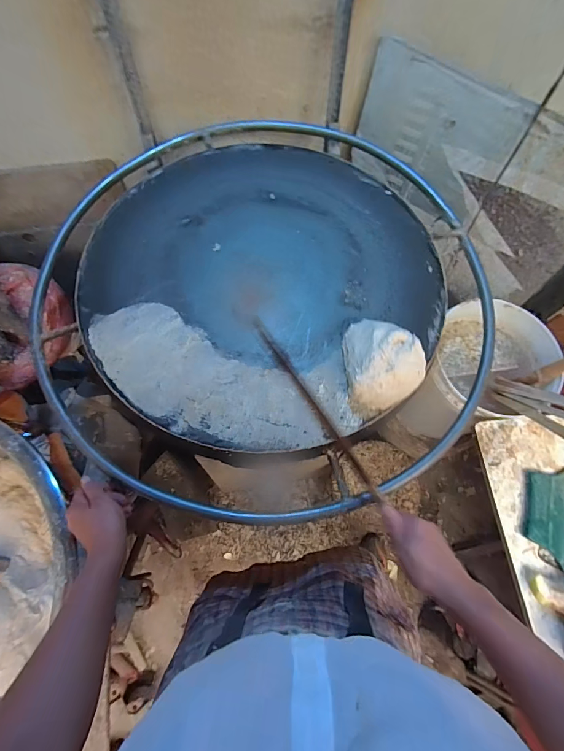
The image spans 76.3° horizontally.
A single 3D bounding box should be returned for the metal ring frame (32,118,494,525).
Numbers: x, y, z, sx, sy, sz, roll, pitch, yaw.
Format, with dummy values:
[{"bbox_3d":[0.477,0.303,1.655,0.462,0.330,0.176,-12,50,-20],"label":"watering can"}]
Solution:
[{"bbox_3d":[-0.036,-0.204,0.678,0.824,0.059,0.907,-14,68,-6],"label":"metal ring frame"}]

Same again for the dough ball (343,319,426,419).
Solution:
[{"bbox_3d":[0.154,-0.021,0.543,0.115,0.059,0.139,-7,68,-3],"label":"dough ball"}]

